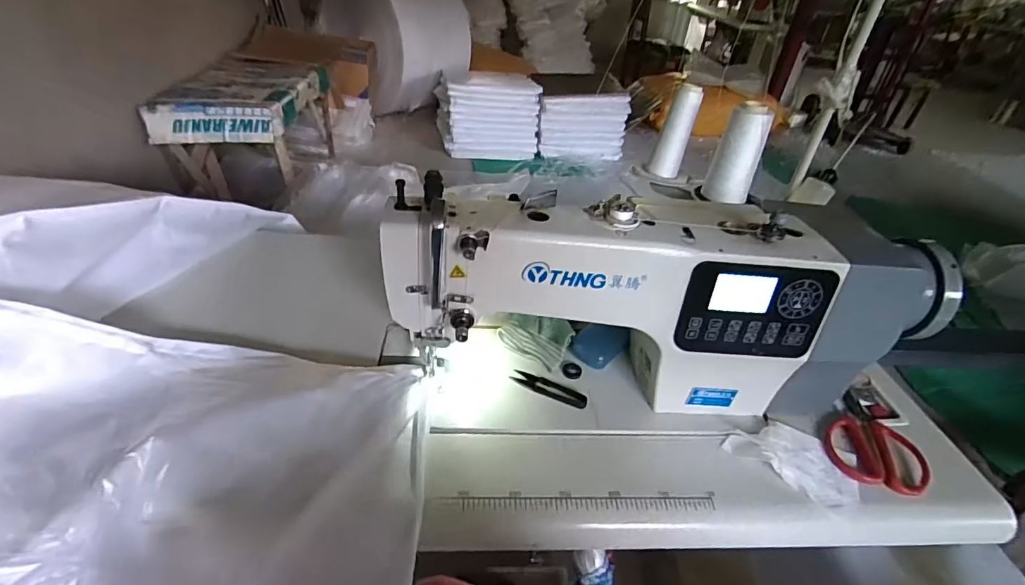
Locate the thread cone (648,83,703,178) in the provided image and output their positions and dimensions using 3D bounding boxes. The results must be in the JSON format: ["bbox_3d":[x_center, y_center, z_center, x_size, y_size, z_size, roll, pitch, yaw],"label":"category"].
[{"bbox_3d":[0.305,-0.301,0.921,0.061,0.156,0.051,16,38,12],"label":"thread cone"}]

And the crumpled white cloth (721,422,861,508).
[{"bbox_3d":[0.319,0.185,0.554,0.131,0.022,0.080,29,42,27],"label":"crumpled white cloth"}]

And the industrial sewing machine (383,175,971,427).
[{"bbox_3d":[0.164,0.021,0.559,0.596,0.248,0.143,3,37,-6],"label":"industrial sewing machine"}]

